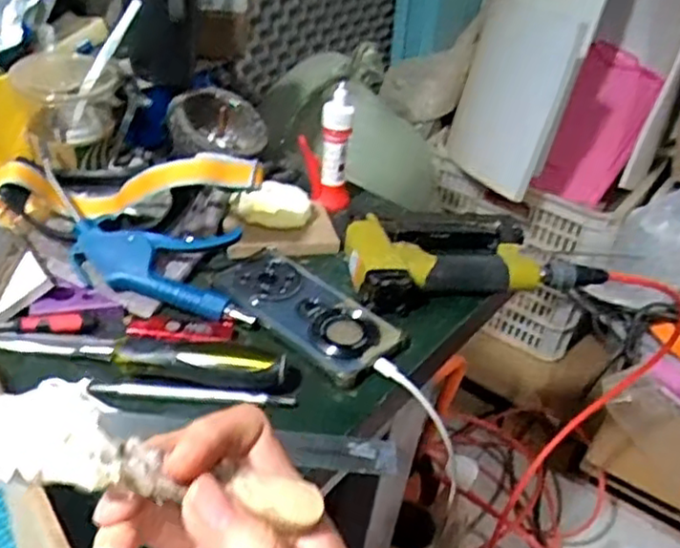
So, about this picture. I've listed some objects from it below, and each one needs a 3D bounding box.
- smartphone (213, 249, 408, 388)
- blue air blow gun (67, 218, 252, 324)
[{"bbox_3d":[-0.029,0.028,0.574,0.162,0.014,0.077,31,43,29],"label":"smartphone"},{"bbox_3d":[-0.148,-0.009,0.575,0.157,0.035,0.070,8,36,2],"label":"blue air blow gun"}]

